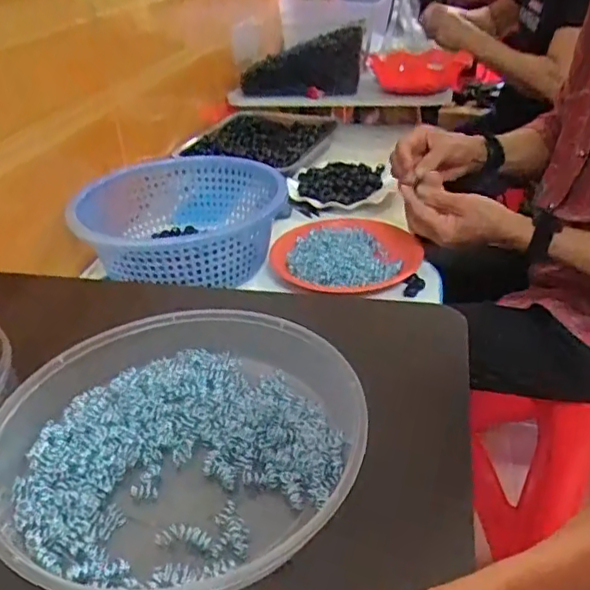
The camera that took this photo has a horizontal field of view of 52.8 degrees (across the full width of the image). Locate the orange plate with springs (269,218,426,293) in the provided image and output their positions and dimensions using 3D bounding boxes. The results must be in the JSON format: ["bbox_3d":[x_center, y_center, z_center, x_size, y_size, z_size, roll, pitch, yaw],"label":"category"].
[{"bbox_3d":[0.064,-0.045,0.772,0.174,0.038,0.182,-2,32,1],"label":"orange plate with springs"}]

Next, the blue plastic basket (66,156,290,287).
[{"bbox_3d":[-0.147,-0.093,0.791,0.253,0.098,0.273,-2,32,2],"label":"blue plastic basket"}]

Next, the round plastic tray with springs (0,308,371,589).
[{"bbox_3d":[-0.077,0.091,0.386,0.212,0.052,0.227,-2,32,1],"label":"round plastic tray with springs"}]

